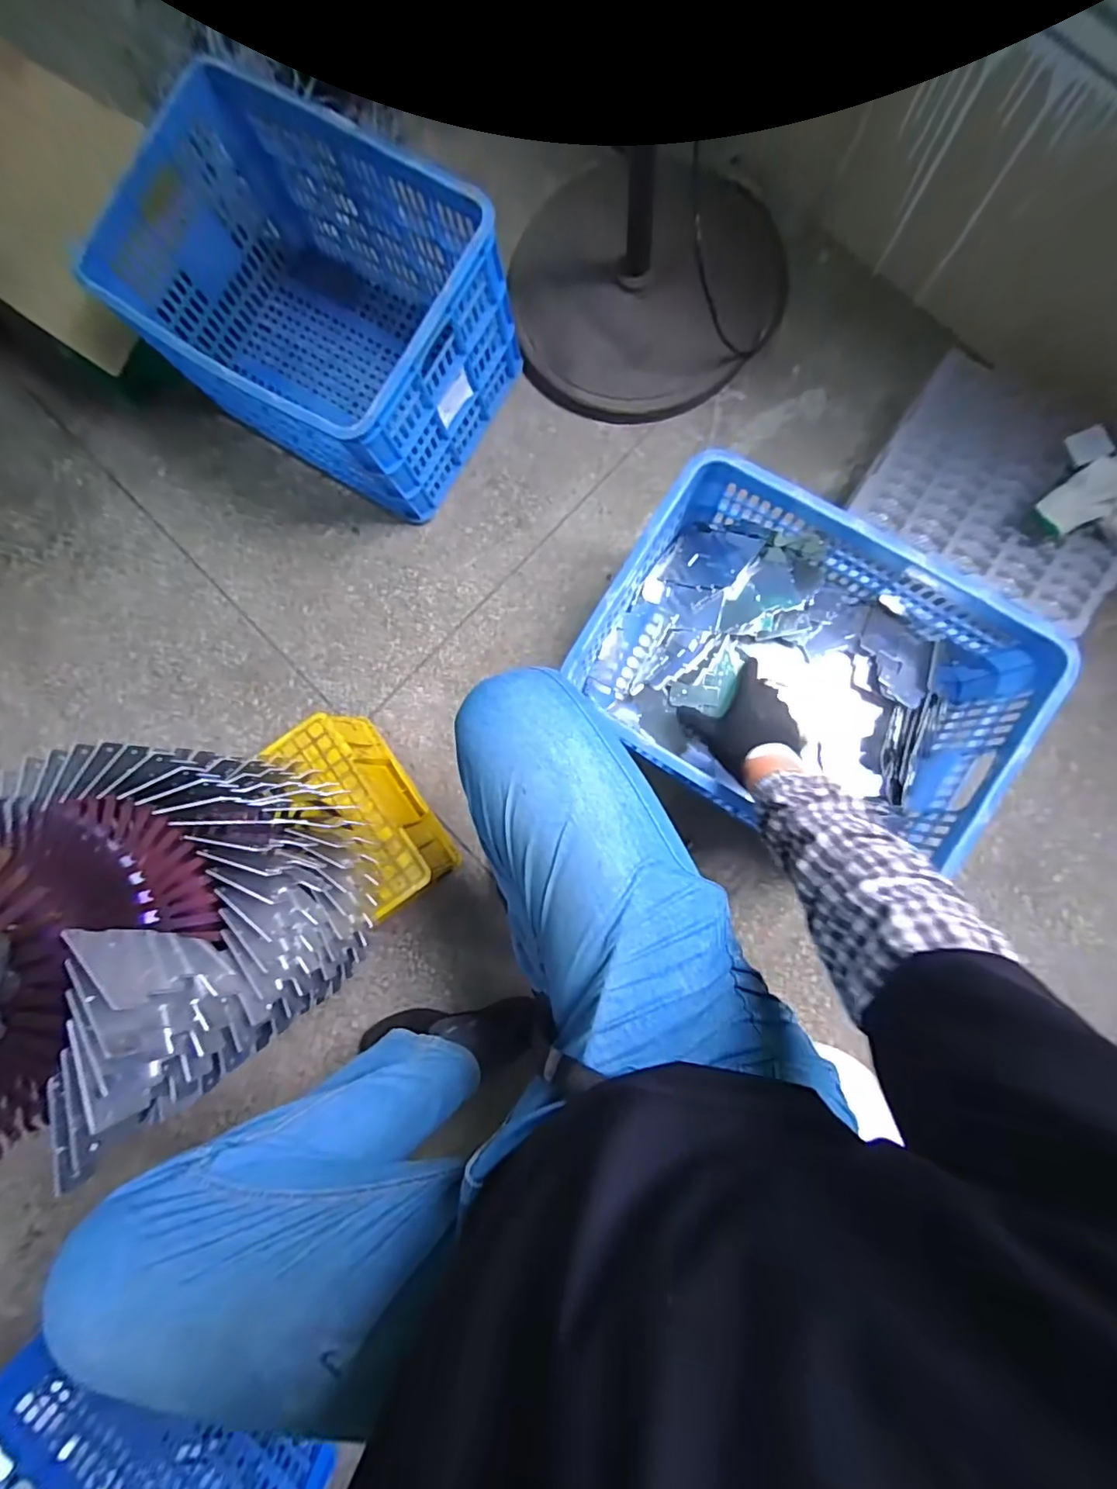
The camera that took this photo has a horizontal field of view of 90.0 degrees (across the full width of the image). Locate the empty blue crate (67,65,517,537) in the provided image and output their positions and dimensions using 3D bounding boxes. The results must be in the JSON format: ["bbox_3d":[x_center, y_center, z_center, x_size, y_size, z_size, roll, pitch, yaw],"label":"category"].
[{"bbox_3d":[-0.322,-0.582,0.799,0.414,0.285,0.325,31,89,6],"label":"empty blue crate"}]

